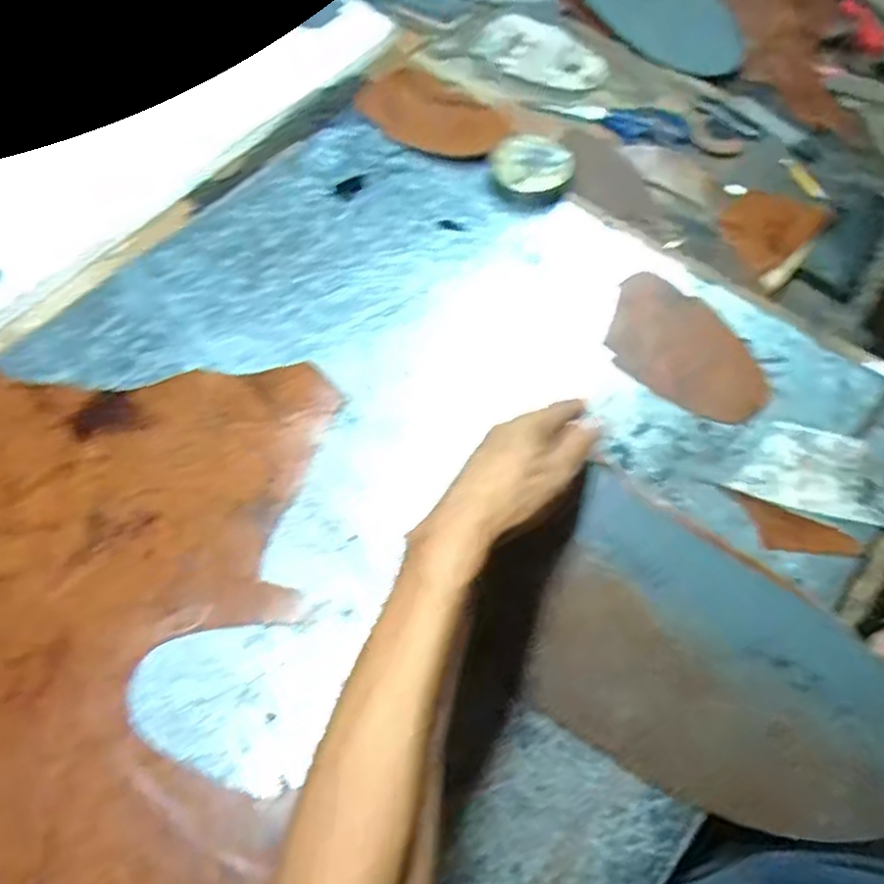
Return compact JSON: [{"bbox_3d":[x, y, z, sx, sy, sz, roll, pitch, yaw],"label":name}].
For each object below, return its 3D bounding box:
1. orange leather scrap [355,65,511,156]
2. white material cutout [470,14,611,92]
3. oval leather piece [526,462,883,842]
[{"bbox_3d":[-0.009,-0.344,0.760,0.150,0.017,0.084,32,65,14],"label":"orange leather scrap"},{"bbox_3d":[0.119,-0.447,0.841,0.150,0.012,0.094,28,64,11],"label":"white material cutout"},{"bbox_3d":[0.164,0.147,0.449,0.235,0.016,0.150,34,104,17],"label":"oval leather piece"}]

